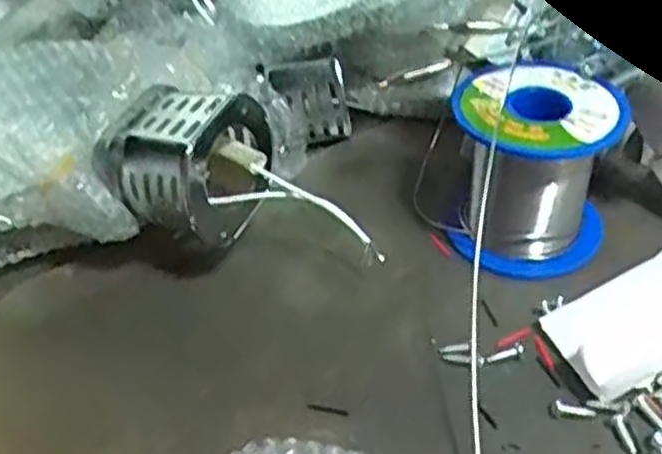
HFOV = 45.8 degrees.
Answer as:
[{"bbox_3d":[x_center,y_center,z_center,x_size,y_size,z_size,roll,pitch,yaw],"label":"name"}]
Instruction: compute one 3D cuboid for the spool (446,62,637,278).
[{"bbox_3d":[0.083,-0.024,0.321,0.064,0.062,0.067,-4,38,3],"label":"spool"}]

